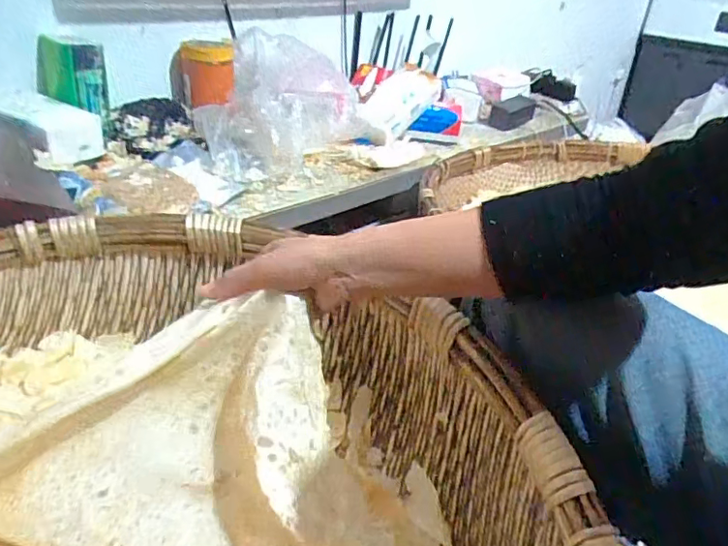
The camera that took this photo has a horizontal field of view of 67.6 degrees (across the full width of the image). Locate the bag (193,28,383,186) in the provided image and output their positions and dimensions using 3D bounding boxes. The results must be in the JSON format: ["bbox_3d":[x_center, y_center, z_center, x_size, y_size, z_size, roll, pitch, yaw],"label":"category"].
[{"bbox_3d":[-0.160,-0.289,0.907,0.220,0.168,0.328,29,38,33],"label":"bag"}]

